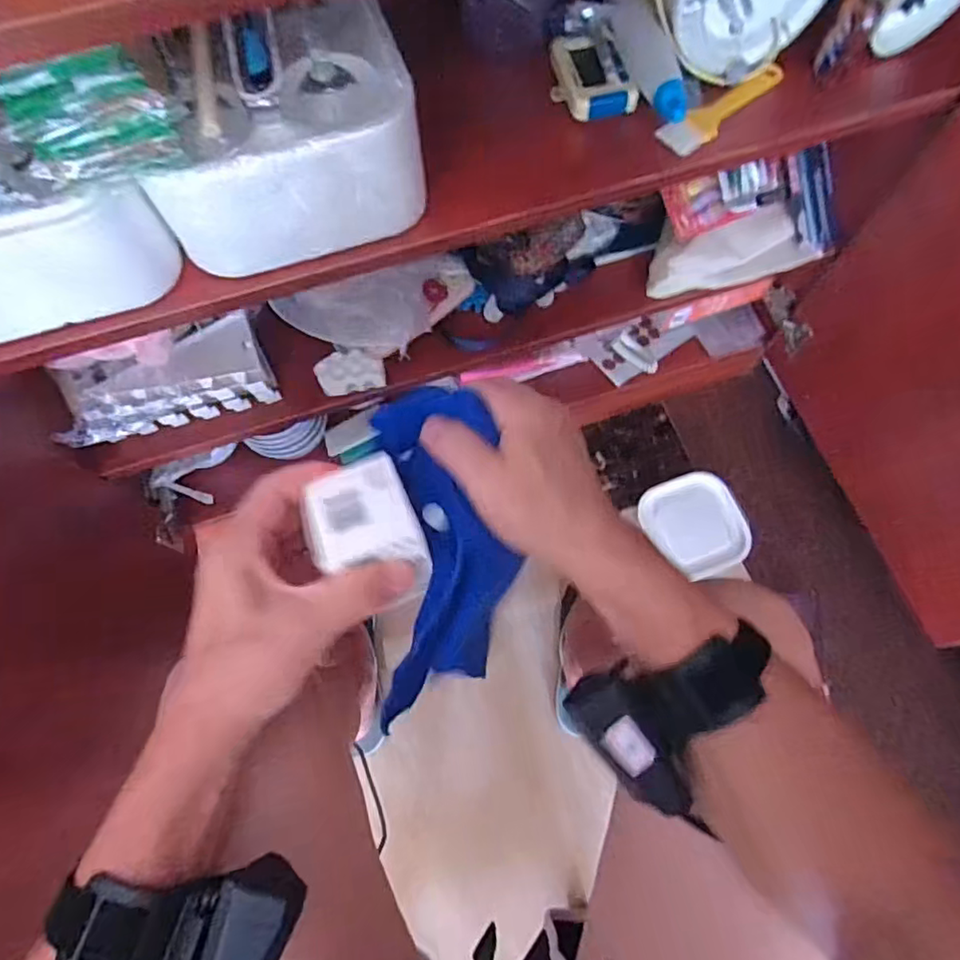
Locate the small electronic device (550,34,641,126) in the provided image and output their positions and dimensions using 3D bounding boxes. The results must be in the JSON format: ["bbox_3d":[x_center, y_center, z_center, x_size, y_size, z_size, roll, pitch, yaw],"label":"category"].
[{"bbox_3d":[0.094,-0.338,0.513,0.059,0.028,0.079,-16,71,-5],"label":"small electronic device"}]

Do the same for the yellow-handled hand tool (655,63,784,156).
[{"bbox_3d":[0.209,-0.312,0.510,0.122,0.011,0.033,-30,73,-9],"label":"yellow-handled hand tool"}]

